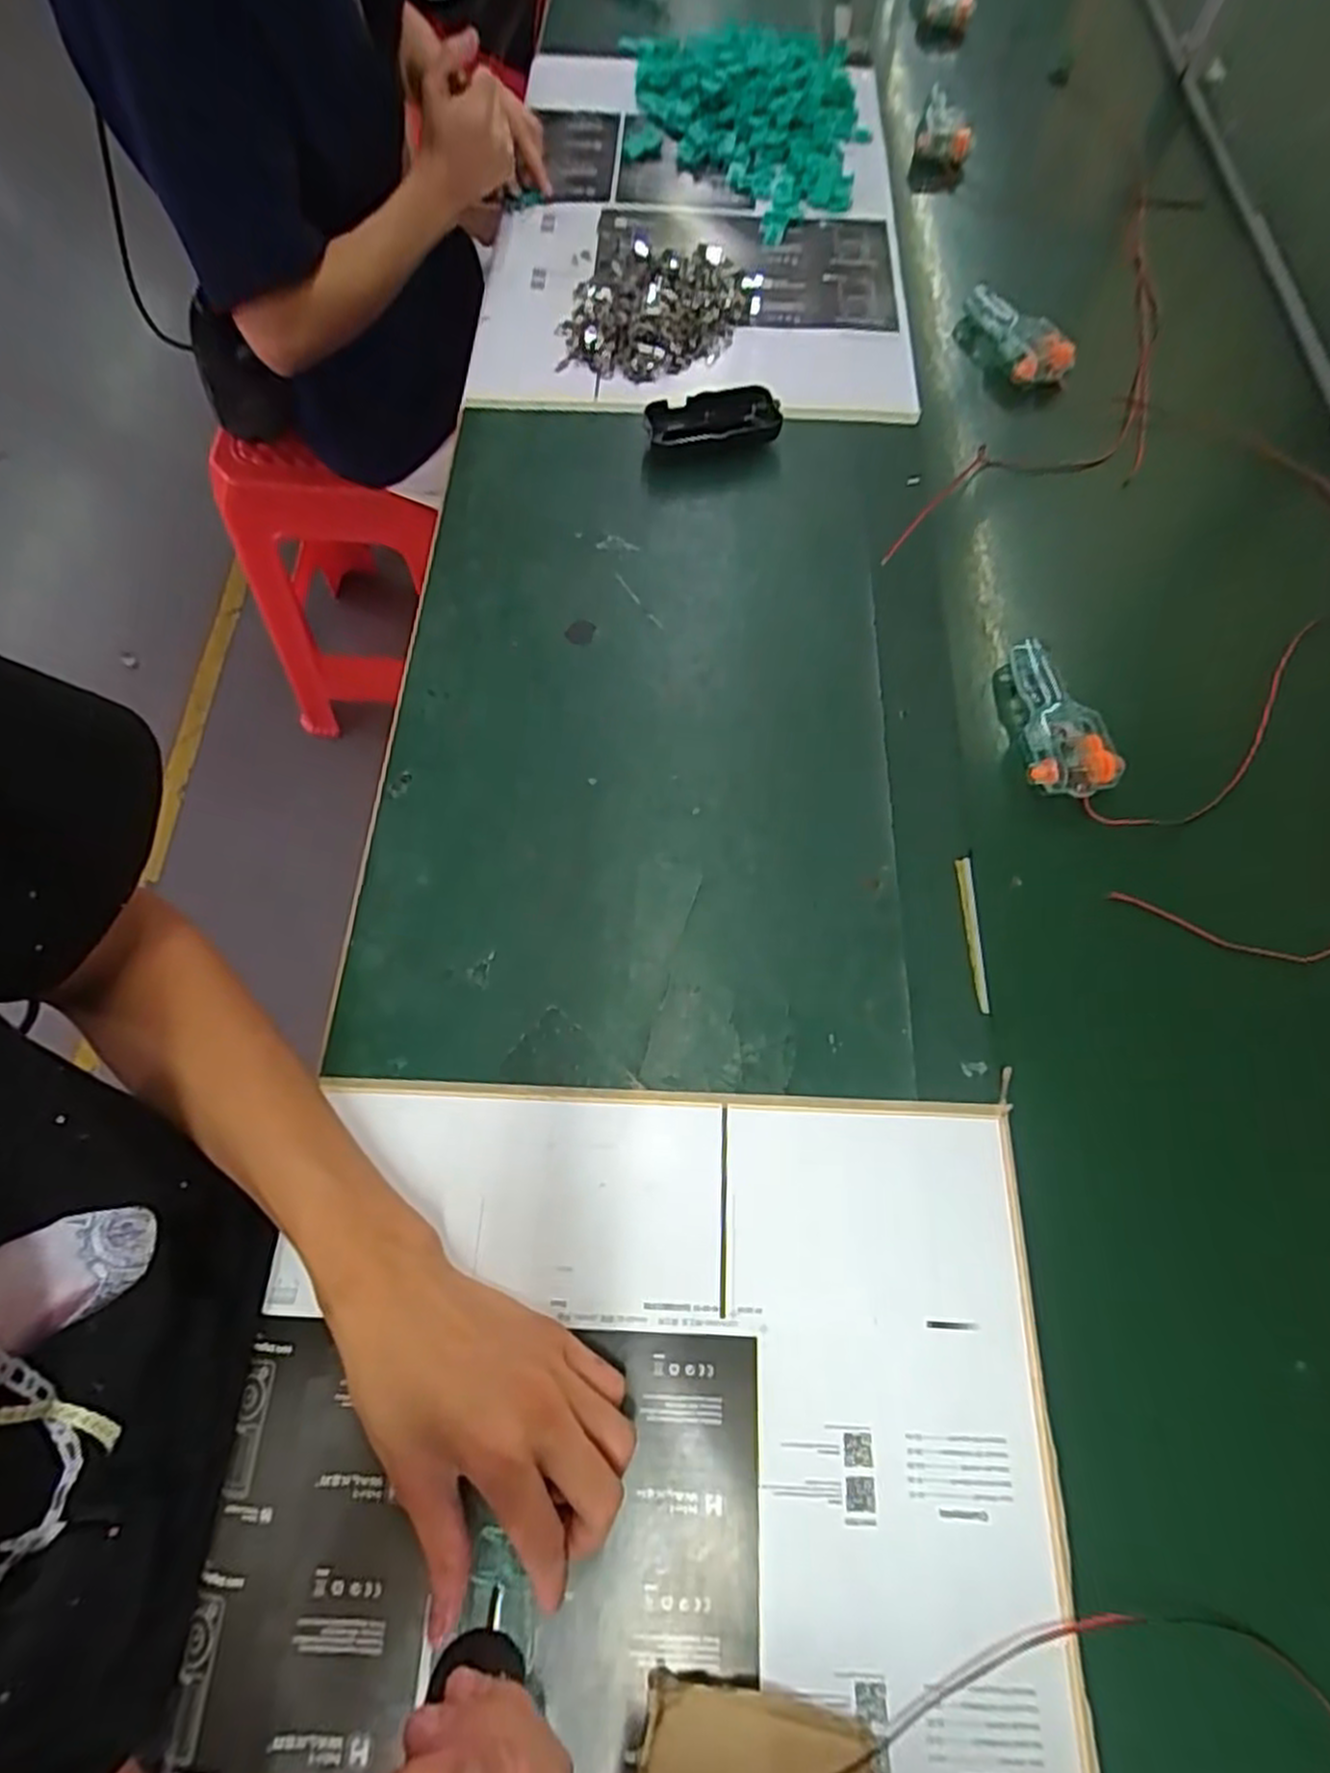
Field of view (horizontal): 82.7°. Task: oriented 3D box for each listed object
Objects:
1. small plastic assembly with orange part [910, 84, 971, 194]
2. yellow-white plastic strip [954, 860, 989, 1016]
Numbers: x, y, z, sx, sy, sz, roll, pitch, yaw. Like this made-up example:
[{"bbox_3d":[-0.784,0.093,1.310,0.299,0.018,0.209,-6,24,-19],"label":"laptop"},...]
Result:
[{"bbox_3d":[0.329,-0.884,0.905,0.070,0.055,0.078,13,66,4],"label":"small plastic assembly with orange part"},{"bbox_3d":[0.196,0.030,0.479,0.011,0.006,0.100,1,66,-2],"label":"yellow-white plastic strip"}]

